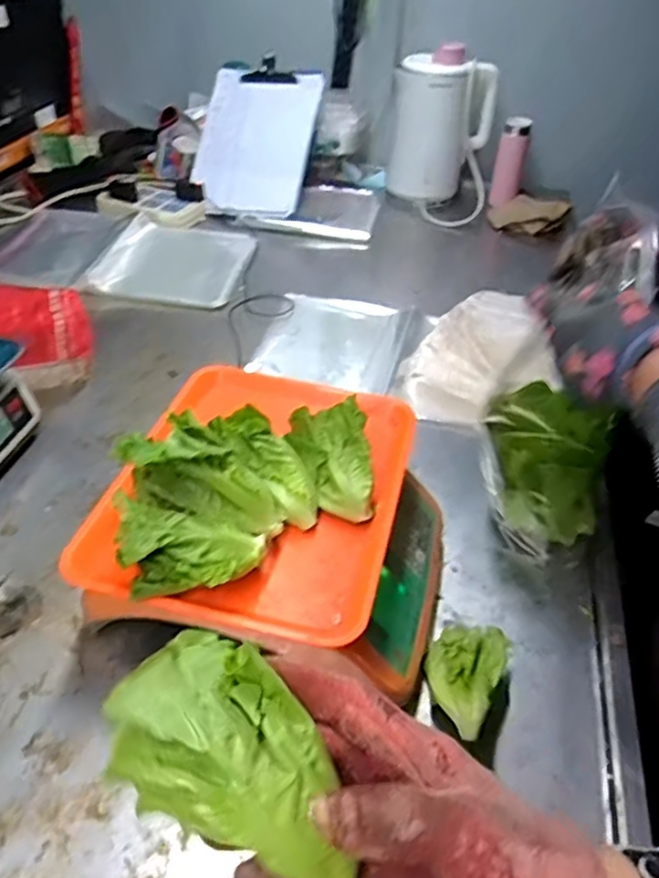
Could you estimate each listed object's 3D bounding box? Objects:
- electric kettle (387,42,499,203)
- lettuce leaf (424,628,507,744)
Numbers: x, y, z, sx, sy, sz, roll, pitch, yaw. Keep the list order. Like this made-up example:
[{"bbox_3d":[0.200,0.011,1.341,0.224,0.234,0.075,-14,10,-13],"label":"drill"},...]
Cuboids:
[{"bbox_3d":[0.229,-0.660,1.431,0.160,0.267,0.149,-17,45,-25],"label":"electric kettle"},{"bbox_3d":[0.110,0.191,0.559,0.061,0.026,0.116,17,27,13],"label":"lettuce leaf"}]

